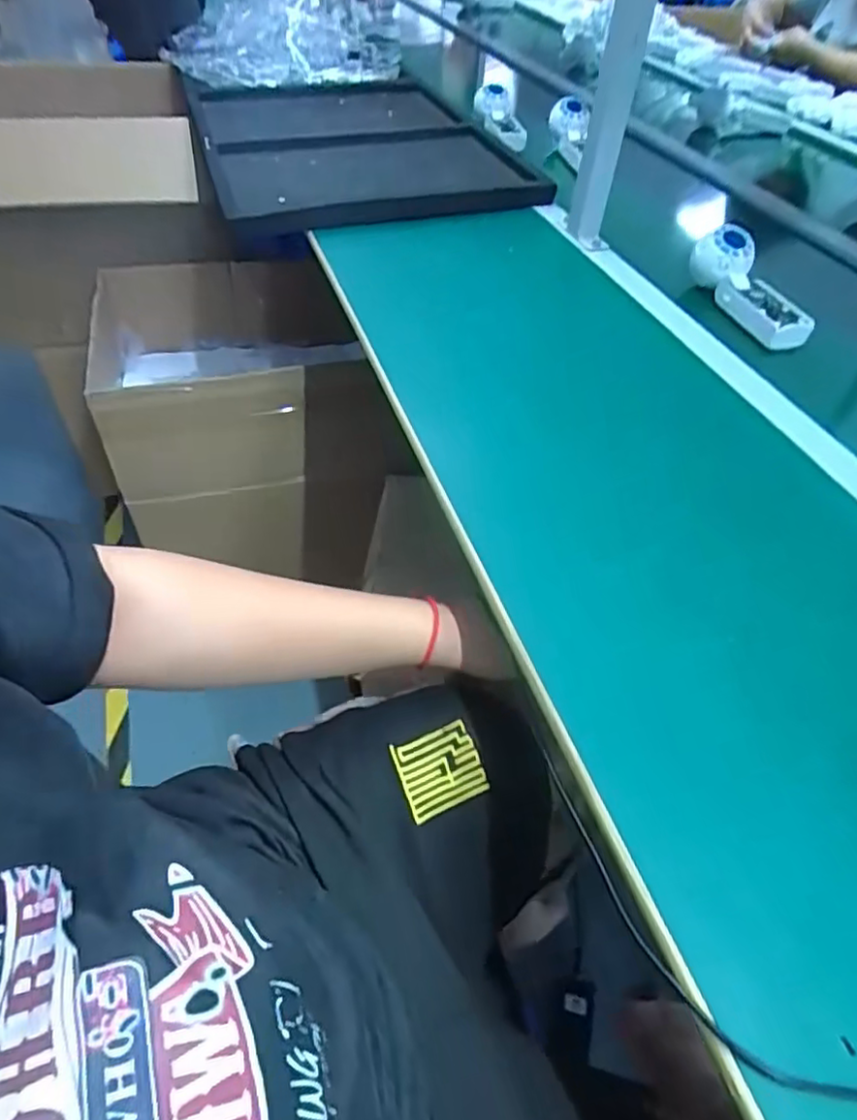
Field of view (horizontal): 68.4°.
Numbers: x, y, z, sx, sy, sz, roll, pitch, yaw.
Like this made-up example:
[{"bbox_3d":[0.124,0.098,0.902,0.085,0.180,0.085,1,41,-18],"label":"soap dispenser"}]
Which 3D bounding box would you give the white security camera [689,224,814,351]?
[{"bbox_3d":[0.342,-0.287,0.661,0.066,0.056,0.148,-14,51,-15],"label":"white security camera"}]

